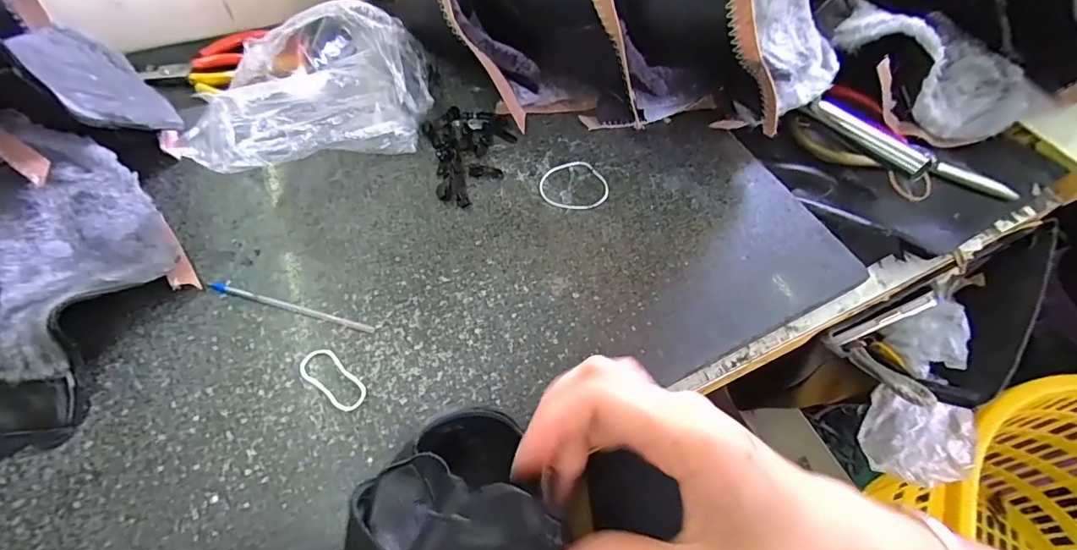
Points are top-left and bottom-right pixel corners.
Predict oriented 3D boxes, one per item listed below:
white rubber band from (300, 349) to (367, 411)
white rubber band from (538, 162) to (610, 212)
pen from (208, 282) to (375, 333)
[{"bbox_3d":[-0.130,0.065,0.301,0.051,0.004,0.022,33,63,17],"label":"white rubber band"},{"bbox_3d":[0.030,-0.075,0.391,0.056,0.004,0.051,4,58,0],"label":"white rubber band"},{"bbox_3d":[-0.171,0.022,0.327,0.122,0.004,0.006,15,59,7],"label":"pen"}]

